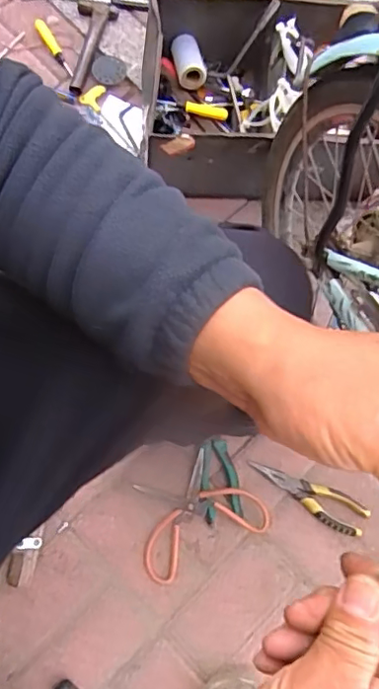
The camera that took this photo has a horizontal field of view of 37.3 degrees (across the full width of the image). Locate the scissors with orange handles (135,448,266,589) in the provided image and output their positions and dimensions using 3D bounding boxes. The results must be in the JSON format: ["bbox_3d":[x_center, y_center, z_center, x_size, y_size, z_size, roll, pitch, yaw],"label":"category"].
[{"bbox_3d":[0.006,0.253,0.853,0.196,0.032,0.146,-26,78,-9],"label":"scissors with orange handles"}]

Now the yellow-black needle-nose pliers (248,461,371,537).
[{"bbox_3d":[0.184,0.231,0.877,0.191,0.022,0.052,31,76,5],"label":"yellow-black needle-nose pliers"}]

